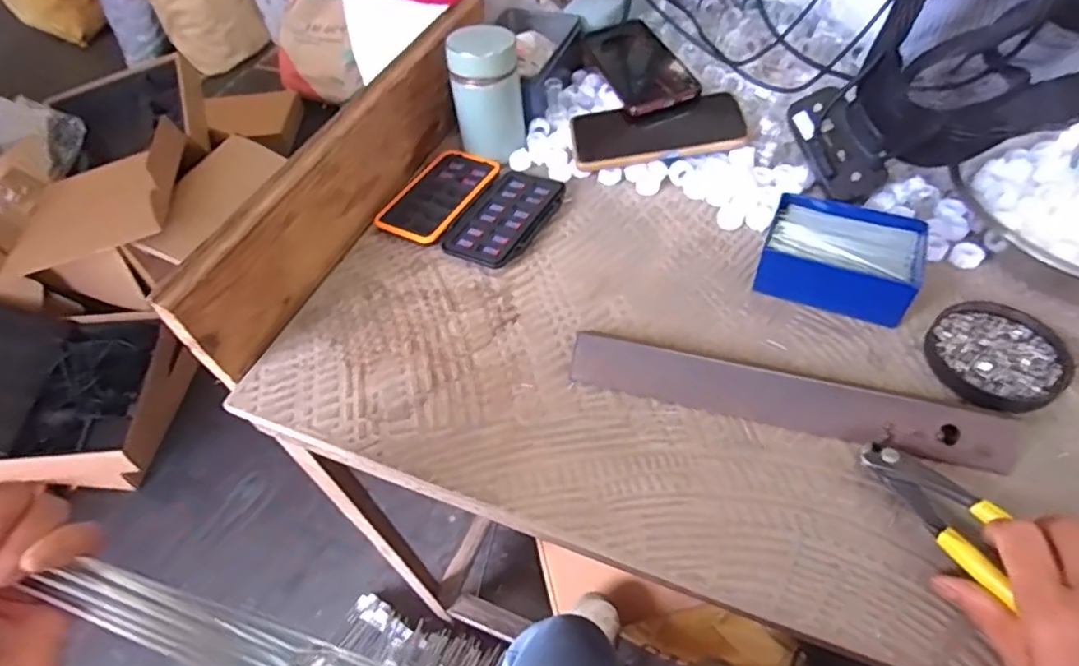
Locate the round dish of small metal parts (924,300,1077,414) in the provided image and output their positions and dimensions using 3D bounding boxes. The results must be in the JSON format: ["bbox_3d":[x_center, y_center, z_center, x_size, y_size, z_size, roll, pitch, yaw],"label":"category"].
[{"bbox_3d":[0.325,0.016,0.428,0.086,0.012,0.091,-3,51,3],"label":"round dish of small metal parts"}]

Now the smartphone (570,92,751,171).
[{"bbox_3d":[0.114,-0.197,0.589,0.162,0.014,0.068,-6,68,7],"label":"smartphone"}]

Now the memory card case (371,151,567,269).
[{"bbox_3d":[-0.064,-0.123,0.580,0.152,0.010,0.124,21,56,21],"label":"memory card case"}]

